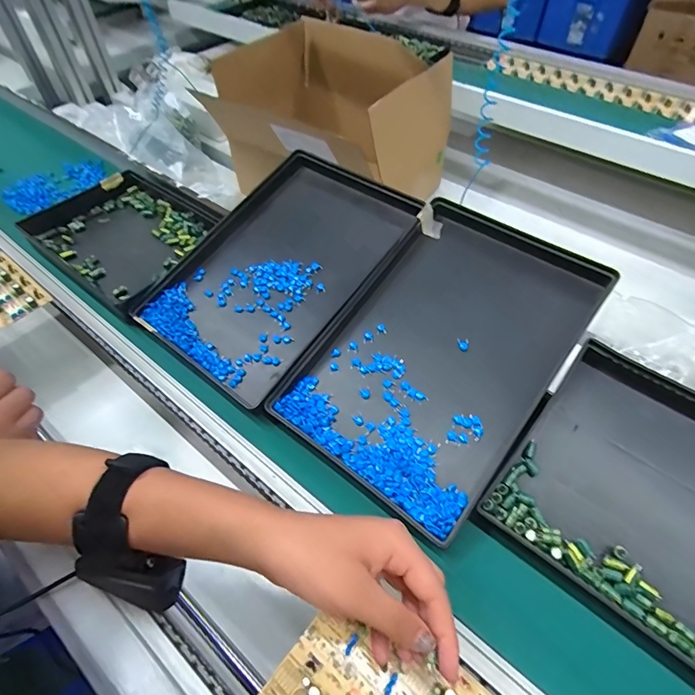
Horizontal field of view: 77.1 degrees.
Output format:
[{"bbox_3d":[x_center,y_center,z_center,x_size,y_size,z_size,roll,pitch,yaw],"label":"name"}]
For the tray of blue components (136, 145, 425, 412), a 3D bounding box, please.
[{"bbox_3d":[-0.068,-0.096,0.474,0.195,0.040,0.292,35,71,20],"label":"tray of blue components"}]

